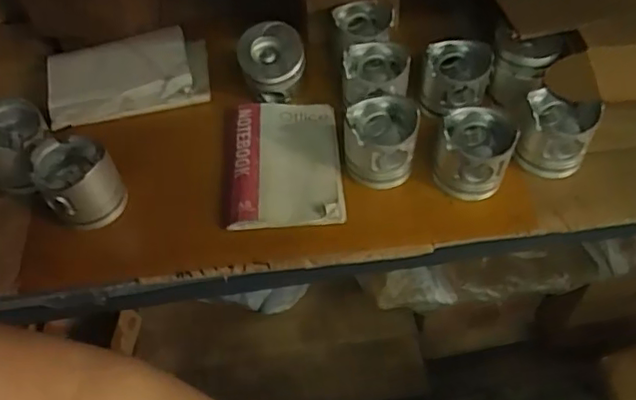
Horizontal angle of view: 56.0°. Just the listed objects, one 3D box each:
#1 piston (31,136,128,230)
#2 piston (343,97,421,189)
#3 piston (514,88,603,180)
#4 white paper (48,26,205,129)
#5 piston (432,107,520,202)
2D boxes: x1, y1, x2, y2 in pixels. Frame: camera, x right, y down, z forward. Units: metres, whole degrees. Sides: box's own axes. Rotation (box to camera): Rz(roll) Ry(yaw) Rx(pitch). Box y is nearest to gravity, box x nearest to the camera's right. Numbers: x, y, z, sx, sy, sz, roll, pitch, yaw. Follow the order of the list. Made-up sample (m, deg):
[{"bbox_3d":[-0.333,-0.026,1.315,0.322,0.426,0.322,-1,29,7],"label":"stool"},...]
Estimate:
[{"bbox_3d":[-0.295,-0.022,0.735,0.085,0.076,0.094,-34,56,-22],"label":"piston"},{"bbox_3d":[0.079,-0.075,0.758,0.090,0.081,0.095,-2,51,2],"label":"piston"},{"bbox_3d":[0.297,-0.080,0.753,0.087,0.078,0.078,16,54,16],"label":"piston"},{"bbox_3d":[-0.275,-0.182,0.870,0.230,0.041,0.137,-14,51,-8],"label":"white paper"},{"bbox_3d":[0.192,-0.058,0.739,0.085,0.083,0.085,-2,51,2],"label":"piston"}]

